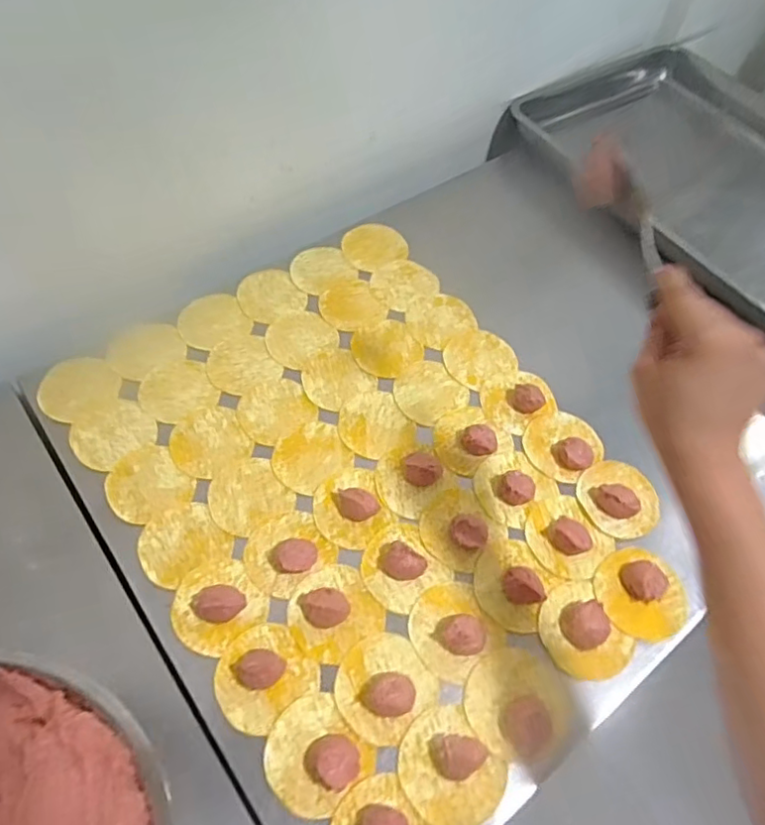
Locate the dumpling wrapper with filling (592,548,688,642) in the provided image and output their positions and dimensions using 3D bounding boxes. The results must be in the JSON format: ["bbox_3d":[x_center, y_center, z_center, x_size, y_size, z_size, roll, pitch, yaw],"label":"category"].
[{"bbox_3d":[0.239,0.166,0.555,0.071,0.019,0.082,-21,62,-17],"label":"dumpling wrapper with filling"}]

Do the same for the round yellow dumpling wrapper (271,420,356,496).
[{"bbox_3d":[-0.075,0.043,0.617,0.078,0.004,0.071,2,58,-3],"label":"round yellow dumpling wrapper"}]

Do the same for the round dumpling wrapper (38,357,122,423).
[{"bbox_3d":[-0.327,-0.030,0.641,0.078,0.004,0.077,2,58,-3],"label":"round dumpling wrapper"}]

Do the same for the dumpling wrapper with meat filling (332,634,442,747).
[{"bbox_3d":[0.000,0.226,0.499,0.078,0.021,0.077,2,58,-3],"label":"dumpling wrapper with meat filling"}]

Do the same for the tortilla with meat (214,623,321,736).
[{"bbox_3d":[-0.100,0.214,0.493,0.076,0.026,0.074,2,58,-3],"label":"tortilla with meat"}]

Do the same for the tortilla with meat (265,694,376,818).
[{"bbox_3d":[-0.054,0.265,0.466,0.073,0.021,0.078,-34,66,-23],"label":"tortilla with meat"}]

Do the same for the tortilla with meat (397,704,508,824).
[{"bbox_3d":[0.054,0.276,0.466,0.072,0.026,0.084,-33,66,-22],"label":"tortilla with meat"}]

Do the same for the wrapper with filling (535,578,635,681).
[{"bbox_3d":[0.180,0.192,0.532,0.070,0.022,0.081,-24,63,-18],"label":"wrapper with filling"}]

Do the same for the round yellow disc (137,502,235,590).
[{"bbox_3d":[-0.187,0.120,0.558,0.075,0.004,0.071,2,58,-3],"label":"round yellow disc"}]

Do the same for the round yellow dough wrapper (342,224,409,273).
[{"bbox_3d":[-0.011,-0.220,0.788,0.082,0.007,0.073,-29,64,-21],"label":"round yellow dough wrapper"}]

